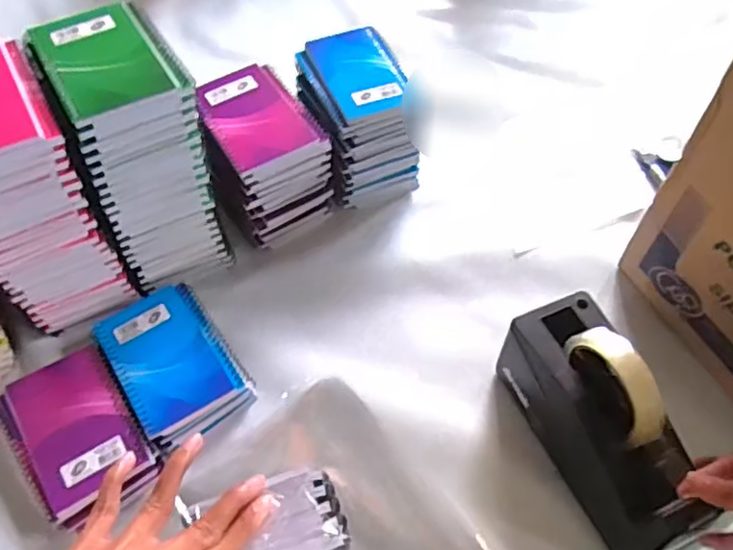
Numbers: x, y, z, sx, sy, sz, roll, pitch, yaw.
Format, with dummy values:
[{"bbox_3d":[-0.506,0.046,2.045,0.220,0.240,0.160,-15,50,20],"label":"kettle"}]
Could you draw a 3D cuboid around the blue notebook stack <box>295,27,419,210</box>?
[{"bbox_3d":[-0.009,-0.174,0.718,0.099,0.122,0.143,-16,57,-9],"label":"blue notebook stack"}]

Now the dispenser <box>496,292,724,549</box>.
[{"bbox_3d":[0.188,0.114,0.513,0.075,0.115,0.194,-19,57,-11],"label":"dispenser"}]

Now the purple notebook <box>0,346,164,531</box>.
[{"bbox_3d":[-0.248,0.133,0.547,0.096,0.013,0.145,-31,62,-20],"label":"purple notebook"}]

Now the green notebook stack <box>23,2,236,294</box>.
[{"bbox_3d":[-0.208,-0.105,0.605,0.104,0.238,0.131,-26,60,-17],"label":"green notebook stack"}]

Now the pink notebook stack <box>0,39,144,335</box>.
[{"bbox_3d":[-0.295,-0.069,0.566,0.100,0.210,0.129,-26,60,-17],"label":"pink notebook stack"}]

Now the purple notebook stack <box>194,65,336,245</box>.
[{"bbox_3d":[-0.110,-0.120,0.677,0.104,0.129,0.126,-32,60,-19],"label":"purple notebook stack"}]

